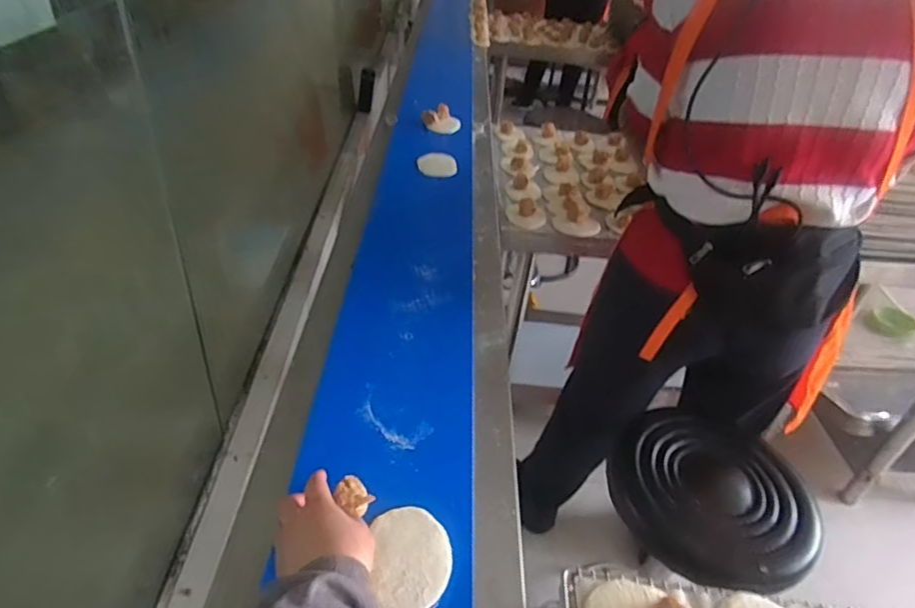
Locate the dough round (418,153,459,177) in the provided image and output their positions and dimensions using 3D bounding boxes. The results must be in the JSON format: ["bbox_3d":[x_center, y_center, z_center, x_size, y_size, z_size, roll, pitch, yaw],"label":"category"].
[{"bbox_3d":[-0.045,-0.315,1.292,0.087,0.016,0.094,4,39,-3],"label":"dough round"}]

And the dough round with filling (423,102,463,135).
[{"bbox_3d":[-0.040,-0.478,1.473,0.096,0.045,0.079,7,39,1],"label":"dough round with filling"}]

